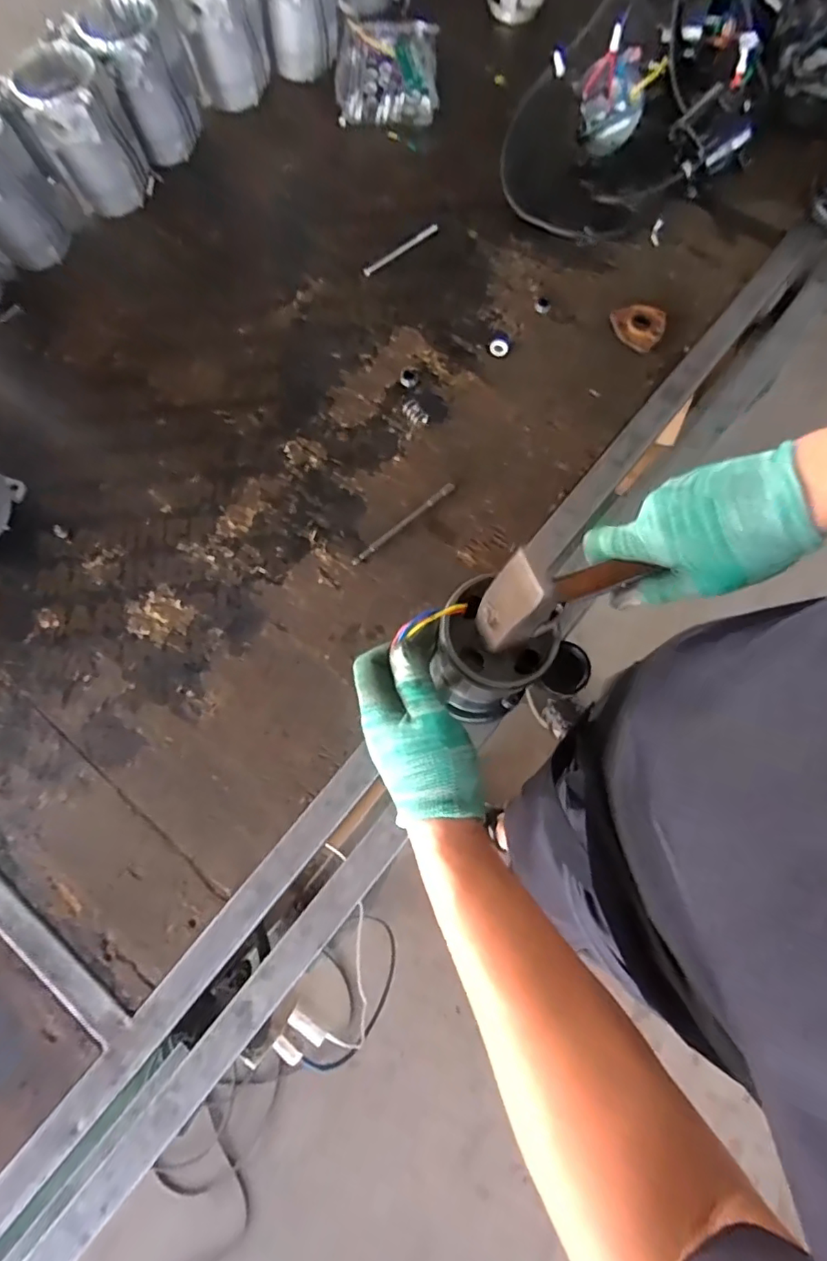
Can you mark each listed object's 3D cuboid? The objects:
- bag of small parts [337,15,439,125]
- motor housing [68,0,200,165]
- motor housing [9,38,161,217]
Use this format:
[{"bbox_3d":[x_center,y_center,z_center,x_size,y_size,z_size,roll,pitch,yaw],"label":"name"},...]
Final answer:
[{"bbox_3d":[-0.039,-0.828,0.807,0.147,0.045,0.177,0,75,0],"label":"bag of small parts"},{"bbox_3d":[-0.352,-0.733,0.731,0.115,0.145,0.113,-19,76,-5],"label":"motor housing"},{"bbox_3d":[-0.413,-0.632,0.707,0.111,0.145,0.111,0,75,0],"label":"motor housing"}]

